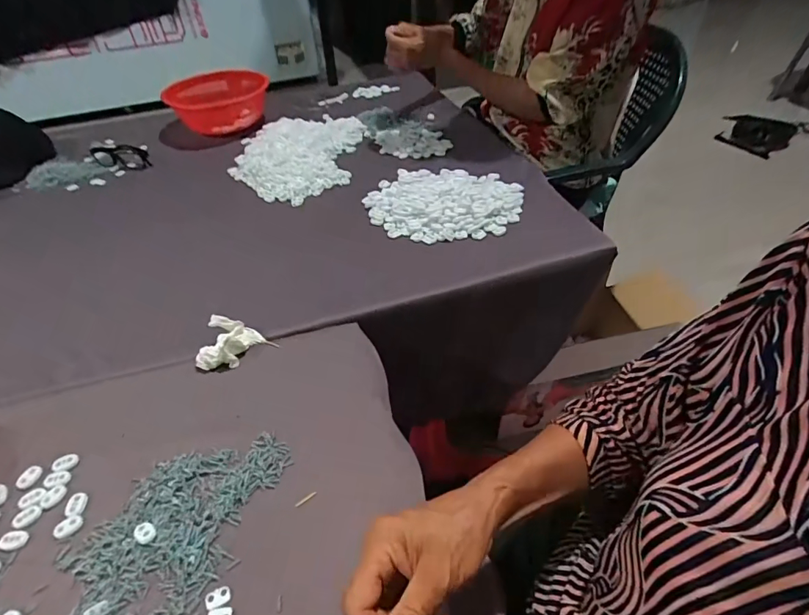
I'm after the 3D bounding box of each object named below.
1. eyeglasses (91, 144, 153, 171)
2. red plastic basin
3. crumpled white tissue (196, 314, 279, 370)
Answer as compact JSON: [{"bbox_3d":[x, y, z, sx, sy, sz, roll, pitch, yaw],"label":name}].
[{"bbox_3d":[-0.594,-0.320,0.949,0.143,0.029,0.055,13,46,16],"label":"eyeglasses"},{"bbox_3d":[-0.442,-0.500,1.090,0.221,0.089,0.221,-2,43,1],"label":"red plastic basin"},{"bbox_3d":[-0.207,0.038,0.546,0.086,0.033,0.060,-22,47,-19],"label":"crumpled white tissue"}]

